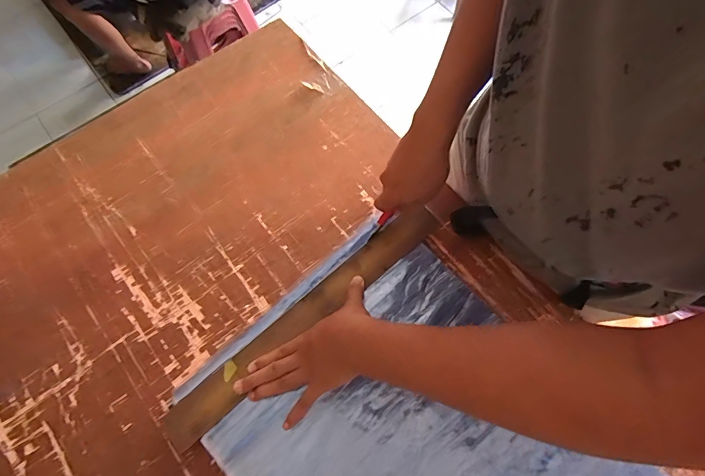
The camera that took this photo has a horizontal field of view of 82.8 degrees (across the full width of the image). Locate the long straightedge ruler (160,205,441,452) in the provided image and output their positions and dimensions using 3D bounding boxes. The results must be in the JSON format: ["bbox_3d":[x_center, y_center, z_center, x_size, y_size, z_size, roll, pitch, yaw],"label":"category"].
[{"bbox_3d":[-0.054,0.098,0.535,0.441,0.017,0.050,-40,76,-15],"label":"long straightedge ruler"}]

